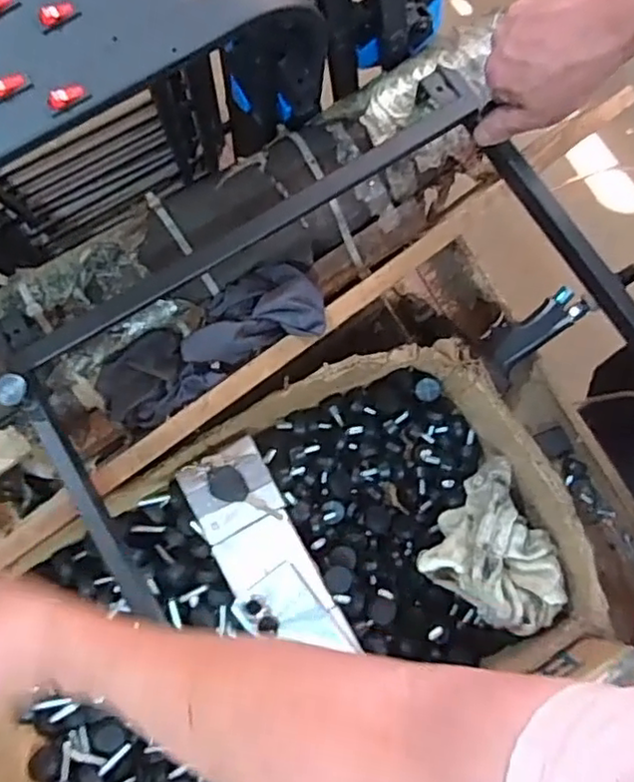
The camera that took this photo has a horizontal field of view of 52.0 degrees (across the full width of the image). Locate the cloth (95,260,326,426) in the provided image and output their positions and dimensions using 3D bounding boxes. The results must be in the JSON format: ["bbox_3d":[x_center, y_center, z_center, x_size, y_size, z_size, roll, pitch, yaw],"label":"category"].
[{"bbox_3d":[-0.102,-0.047,0.612,0.225,0.056,0.085,-25,78,-4],"label":"cloth"}]

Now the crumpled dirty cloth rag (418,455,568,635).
[{"bbox_3d":[0.191,0.157,0.650,0.132,0.071,0.137,36,81,8],"label":"crumpled dirty cloth rag"}]

